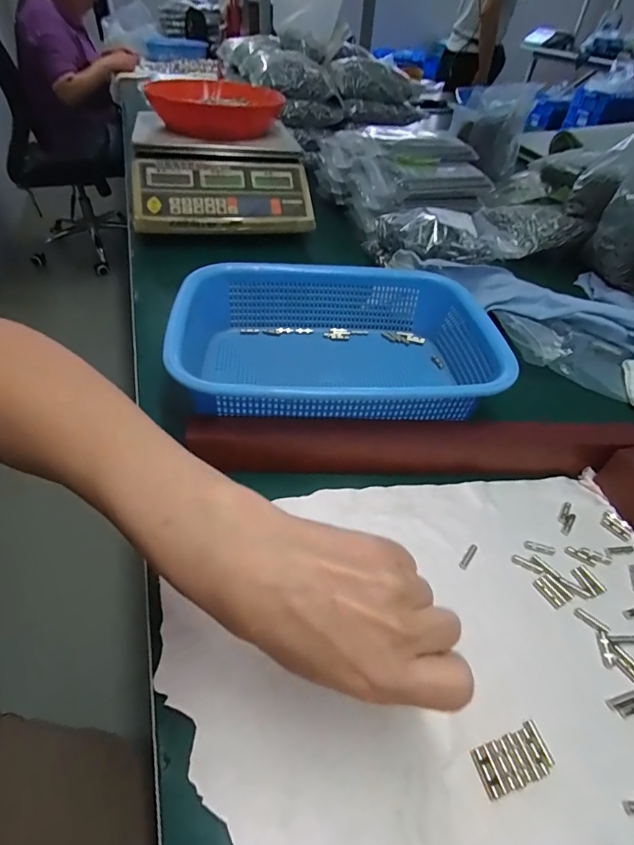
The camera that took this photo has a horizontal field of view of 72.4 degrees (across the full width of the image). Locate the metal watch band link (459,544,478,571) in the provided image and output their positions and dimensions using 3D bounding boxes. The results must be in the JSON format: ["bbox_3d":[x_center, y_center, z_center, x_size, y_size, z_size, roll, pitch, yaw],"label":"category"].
[{"bbox_3d":[0.107,0.094,0.306,0.006,0.004,0.023,30,48,24],"label":"metal watch band link"}]

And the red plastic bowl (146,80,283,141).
[{"bbox_3d":[-0.170,-0.517,0.720,0.190,0.059,0.190,2,46,-2],"label":"red plastic bowl"}]

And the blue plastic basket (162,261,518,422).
[{"bbox_3d":[0.021,-0.065,0.422,0.281,0.088,0.205,-1,43,-6],"label":"blue plastic basket"}]

